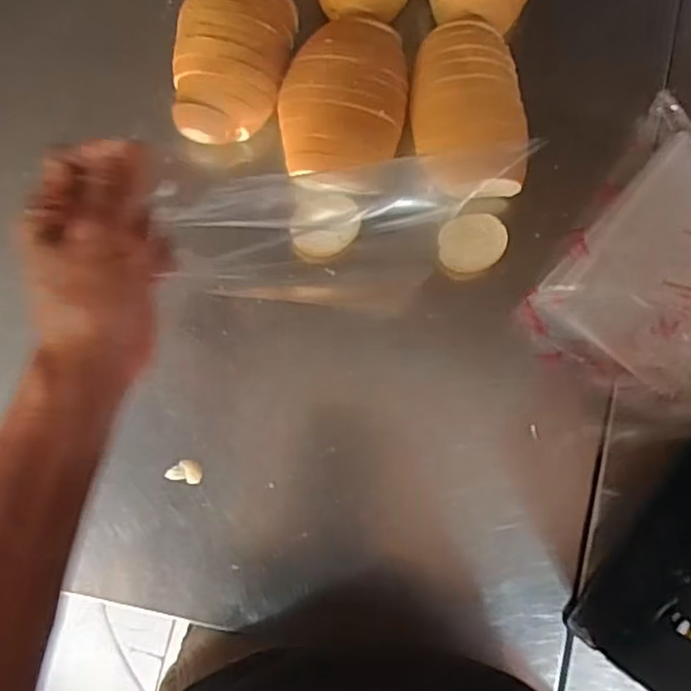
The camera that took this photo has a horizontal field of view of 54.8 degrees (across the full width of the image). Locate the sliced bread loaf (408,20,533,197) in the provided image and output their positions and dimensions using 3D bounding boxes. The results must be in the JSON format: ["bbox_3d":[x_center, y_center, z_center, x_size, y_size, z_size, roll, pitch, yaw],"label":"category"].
[{"bbox_3d":[0.098,-0.184,0.533,0.088,0.055,0.133,-9,85,-3],"label":"sliced bread loaf"}]

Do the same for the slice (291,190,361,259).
[{"bbox_3d":[-0.016,-0.099,0.545,0.055,0.006,0.053,-3,103,-6],"label":"slice"}]

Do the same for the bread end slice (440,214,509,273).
[{"bbox_3d":[0.104,-0.083,0.544,0.051,0.018,0.045,-3,85,-2],"label":"bread end slice"}]

